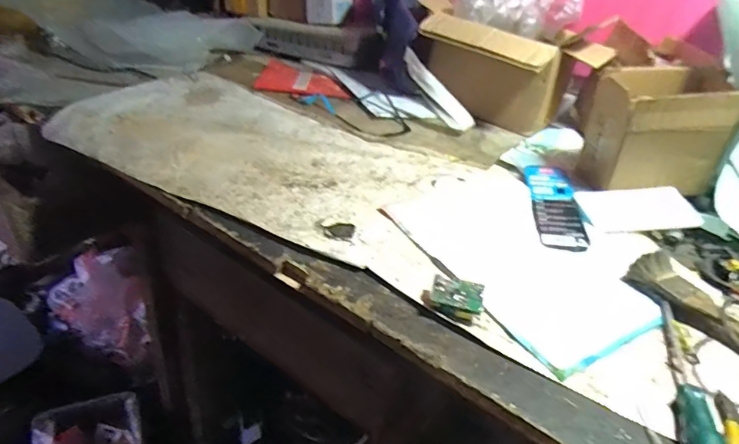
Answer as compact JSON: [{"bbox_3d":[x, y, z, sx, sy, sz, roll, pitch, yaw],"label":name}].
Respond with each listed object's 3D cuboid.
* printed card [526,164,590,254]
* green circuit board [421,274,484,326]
[{"bbox_3d":[0.238,-0.024,0.638,0.055,0.008,0.178,11,35,3],"label":"printed card"},{"bbox_3d":[0.079,0.072,0.474,0.056,0.019,0.035,17,36,11],"label":"green circuit board"}]

